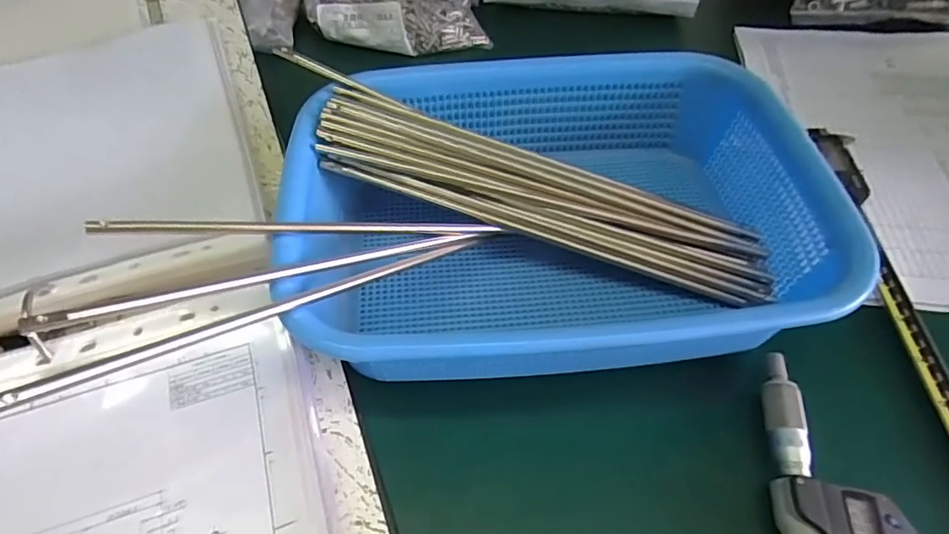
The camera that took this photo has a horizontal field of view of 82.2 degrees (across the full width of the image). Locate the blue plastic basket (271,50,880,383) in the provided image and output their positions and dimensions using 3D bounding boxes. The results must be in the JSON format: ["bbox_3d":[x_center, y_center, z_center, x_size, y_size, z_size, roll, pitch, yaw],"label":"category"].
[{"bbox_3d":[0.042,-0.036,0.331,0.290,0.090,0.213,0,54,0],"label":"blue plastic basket"}]

